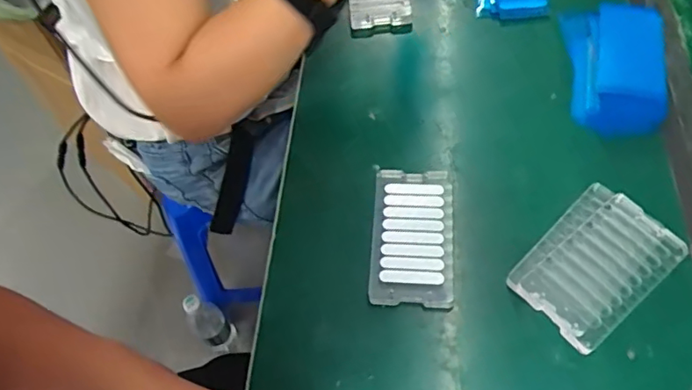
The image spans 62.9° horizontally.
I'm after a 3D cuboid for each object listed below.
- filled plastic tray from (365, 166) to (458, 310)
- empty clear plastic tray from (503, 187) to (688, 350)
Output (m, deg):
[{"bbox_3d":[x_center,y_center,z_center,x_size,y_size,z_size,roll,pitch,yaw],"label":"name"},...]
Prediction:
[{"bbox_3d":[0.056,0.034,0.479,0.067,0.012,0.123,2,59,5],"label":"filled plastic tray"},{"bbox_3d":[0.192,0.054,0.440,0.121,0.024,0.083,-37,63,-17],"label":"empty clear plastic tray"}]

